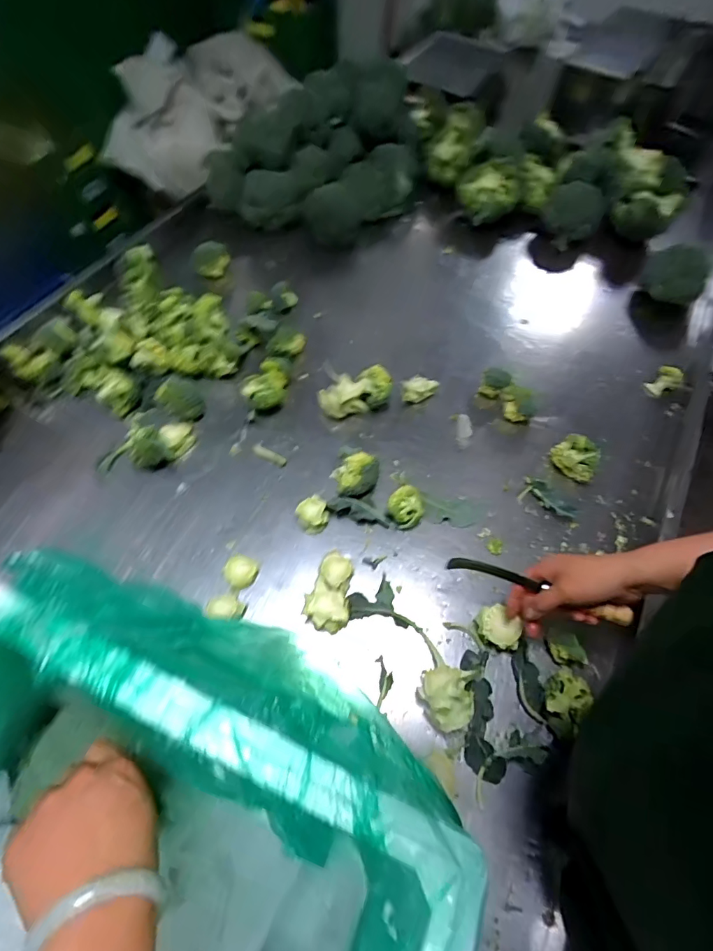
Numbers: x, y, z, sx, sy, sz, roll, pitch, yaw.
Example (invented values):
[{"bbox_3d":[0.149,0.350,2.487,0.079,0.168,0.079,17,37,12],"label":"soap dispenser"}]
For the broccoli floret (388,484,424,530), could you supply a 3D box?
[{"bbox_3d":[0.073,0.043,0.666,0.051,0.041,0.058,19,62,8],"label":"broccoli floret"}]

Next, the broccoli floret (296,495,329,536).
[{"bbox_3d":[-0.063,0.058,0.655,0.043,0.035,0.044,1,61,-2],"label":"broccoli floret"}]

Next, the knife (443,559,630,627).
[{"bbox_3d":[0.205,0.128,0.527,0.201,0.021,0.018,17,61,21],"label":"knife"}]

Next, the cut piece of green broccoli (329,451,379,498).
[{"bbox_3d":[0.001,0.001,0.684,0.070,0.051,0.060,-10,62,-8],"label":"cut piece of green broccoli"}]

